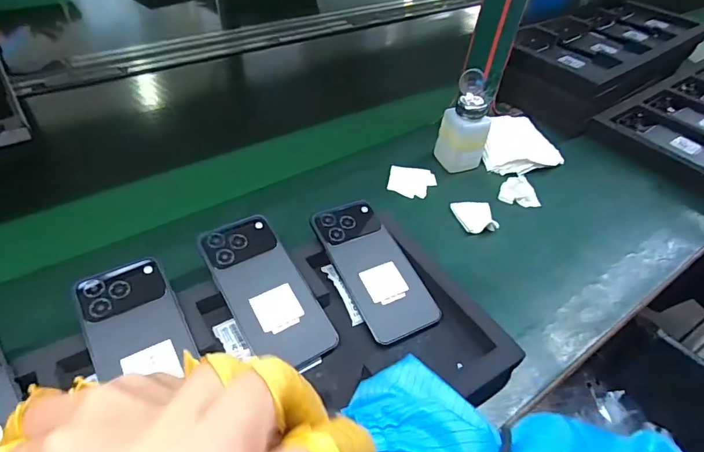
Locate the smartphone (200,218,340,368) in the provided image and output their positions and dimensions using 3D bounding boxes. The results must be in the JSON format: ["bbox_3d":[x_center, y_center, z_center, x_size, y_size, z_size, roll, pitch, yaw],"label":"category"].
[{"bbox_3d":[-0.085,0.062,0.437,0.075,0.009,0.163,-27,68,-29],"label":"smartphone"}]

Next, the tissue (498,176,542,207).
[{"bbox_3d":[0.235,-0.050,0.620,0.054,0.019,0.052,24,48,17],"label":"tissue"}]

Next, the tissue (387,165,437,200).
[{"bbox_3d":[0.084,-0.063,0.630,0.065,0.004,0.065,11,45,5],"label":"tissue"}]

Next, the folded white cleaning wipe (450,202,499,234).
[{"bbox_3d":[0.160,-0.013,0.583,0.052,0.011,0.057,-1,45,-7],"label":"folded white cleaning wipe"}]

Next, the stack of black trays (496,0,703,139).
[{"bbox_3d":[0.479,-0.330,0.875,0.482,0.096,0.205,-29,54,-30],"label":"stack of black trays"}]

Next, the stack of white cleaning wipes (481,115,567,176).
[{"bbox_3d":[0.262,-0.122,0.688,0.110,0.028,0.121,13,45,7],"label":"stack of white cleaning wipes"}]

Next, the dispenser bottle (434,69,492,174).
[{"bbox_3d":[0.159,-0.140,0.623,0.053,0.134,0.055,-17,49,-22],"label":"dispenser bottle"}]

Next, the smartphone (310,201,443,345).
[{"bbox_3d":[0.022,0.041,0.473,0.074,0.010,0.162,-21,63,-24],"label":"smartphone"}]

